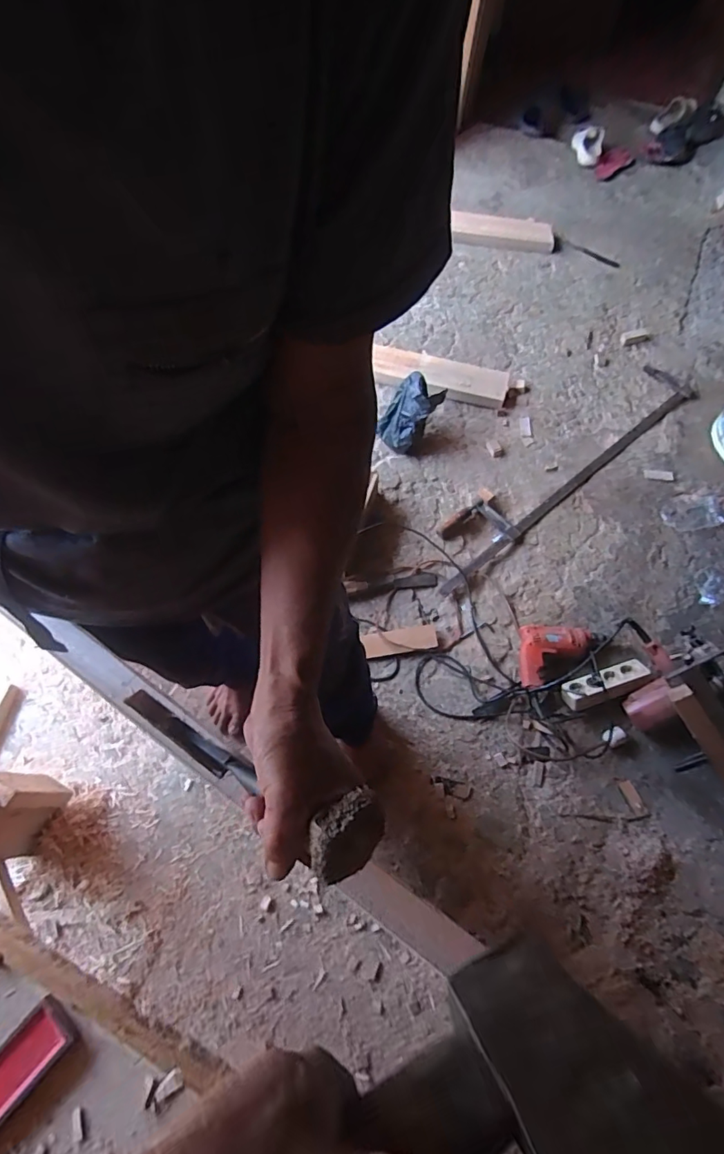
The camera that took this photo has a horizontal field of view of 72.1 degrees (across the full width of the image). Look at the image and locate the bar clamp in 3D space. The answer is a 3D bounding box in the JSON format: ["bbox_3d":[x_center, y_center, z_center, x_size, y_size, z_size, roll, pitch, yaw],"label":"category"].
[{"bbox_3d":[0.583,-0.321,1.458,1.067,0.046,0.172,-36,70,-14],"label":"bar clamp"}]

